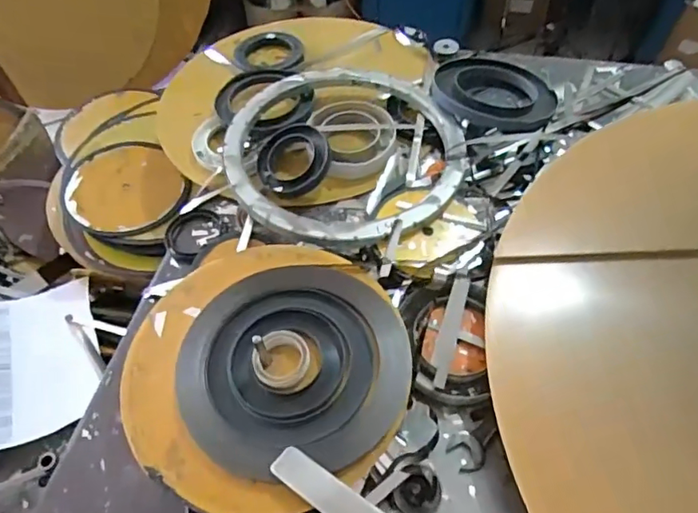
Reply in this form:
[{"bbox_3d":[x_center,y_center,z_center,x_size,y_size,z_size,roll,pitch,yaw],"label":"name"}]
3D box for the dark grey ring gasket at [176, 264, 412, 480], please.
[{"bbox_3d":[-0.057,0.107,0.553,0.236,0.021,0.220,-2,55,3],"label":"dark grey ring gasket"}]

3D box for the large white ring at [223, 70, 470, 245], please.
[{"bbox_3d":[-0.006,-0.159,0.761,0.338,0.033,0.345,1,55,5],"label":"large white ring"}]

